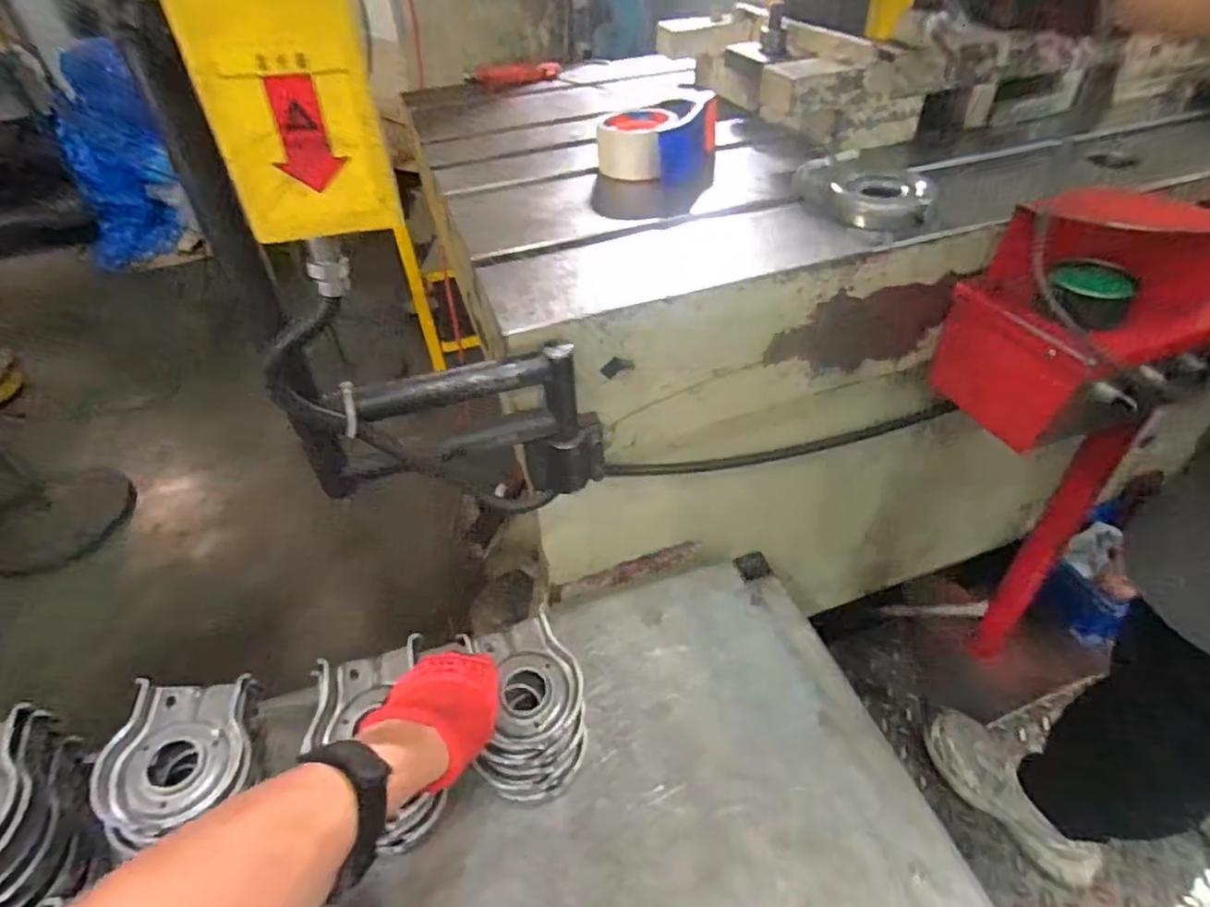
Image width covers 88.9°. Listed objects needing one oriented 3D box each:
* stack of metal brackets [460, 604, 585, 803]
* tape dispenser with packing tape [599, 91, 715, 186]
[{"bbox_3d":[-0.070,0.244,0.594,0.098,0.099,0.141,-11,43,-8],"label":"stack of metal brackets"},{"bbox_3d":[0.064,-0.367,0.720,0.121,0.059,0.125,8,44,13],"label":"tape dispenser with packing tape"}]

